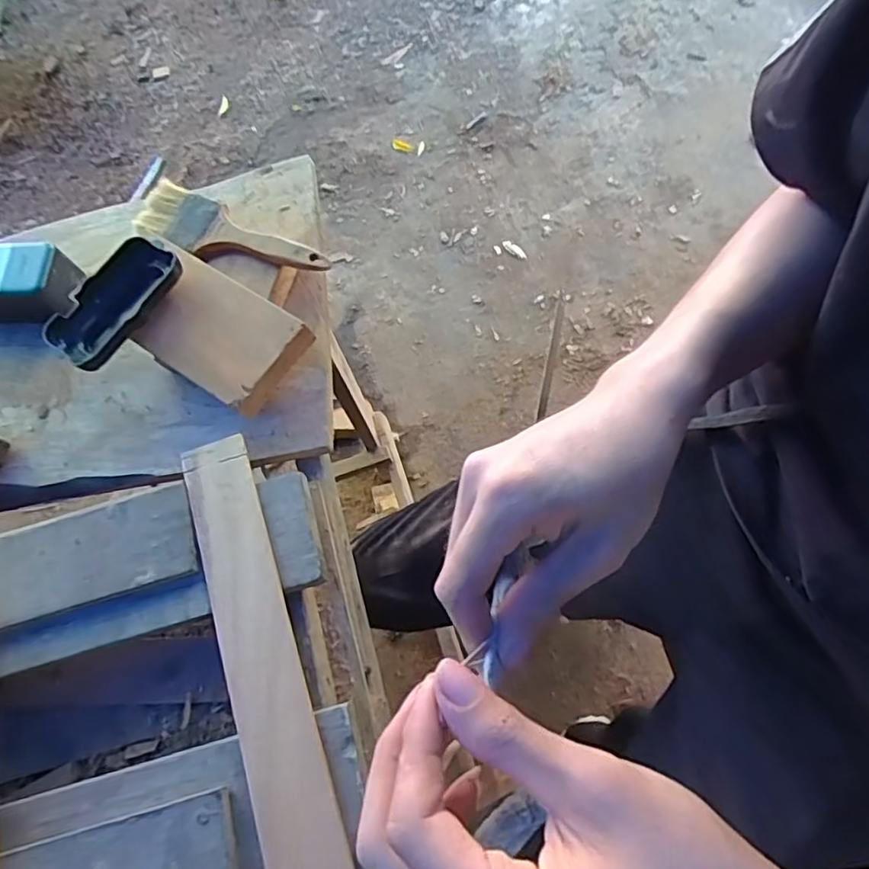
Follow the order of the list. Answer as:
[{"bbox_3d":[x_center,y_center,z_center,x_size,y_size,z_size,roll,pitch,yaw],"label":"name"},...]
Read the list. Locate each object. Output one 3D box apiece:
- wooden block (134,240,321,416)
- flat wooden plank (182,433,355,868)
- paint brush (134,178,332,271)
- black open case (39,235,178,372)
[{"bbox_3d":[-0.170,-0.081,0.467,0.127,0.027,0.084,31,73,13],"label":"wooden block"},{"bbox_3d":[-0.113,0.135,0.385,0.046,0.010,0.293,-19,69,-5],"label":"flat wooden plank"},{"bbox_3d":[-0.180,-0.166,0.513,0.178,0.012,0.052,29,72,13],"label":"paint brush"},{"bbox_3d":[-0.243,-0.099,0.457,0.053,0.028,0.104,30,72,13],"label":"black open case"}]

